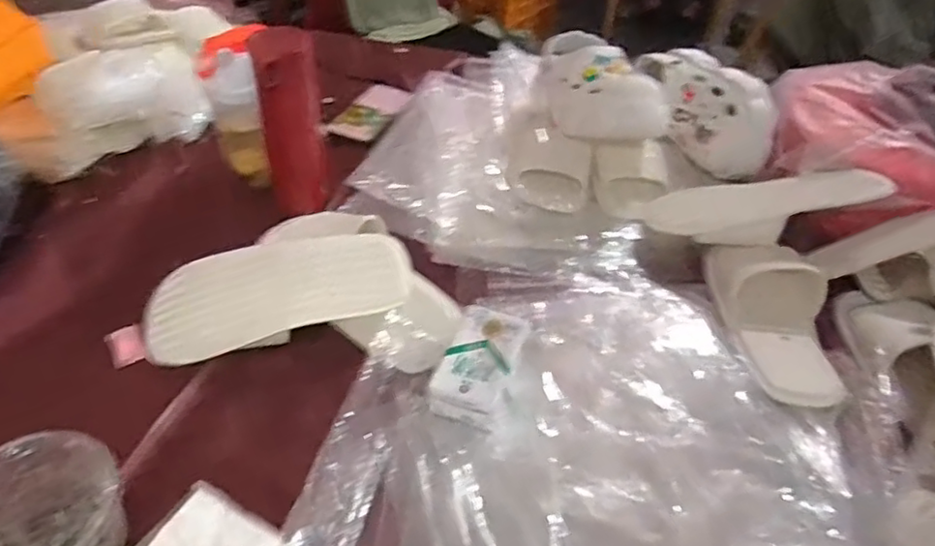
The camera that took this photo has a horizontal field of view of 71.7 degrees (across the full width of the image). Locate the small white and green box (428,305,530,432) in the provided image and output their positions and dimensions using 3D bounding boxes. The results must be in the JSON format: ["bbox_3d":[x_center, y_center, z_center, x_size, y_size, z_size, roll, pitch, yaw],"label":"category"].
[{"bbox_3d":[0.013,0.082,0.617,0.067,0.037,0.115,17,45,13],"label":"small white and green box"}]

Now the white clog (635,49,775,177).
[{"bbox_3d":[0.332,-0.237,0.918,0.089,0.104,0.248,-8,45,-12],"label":"white clog"}]

